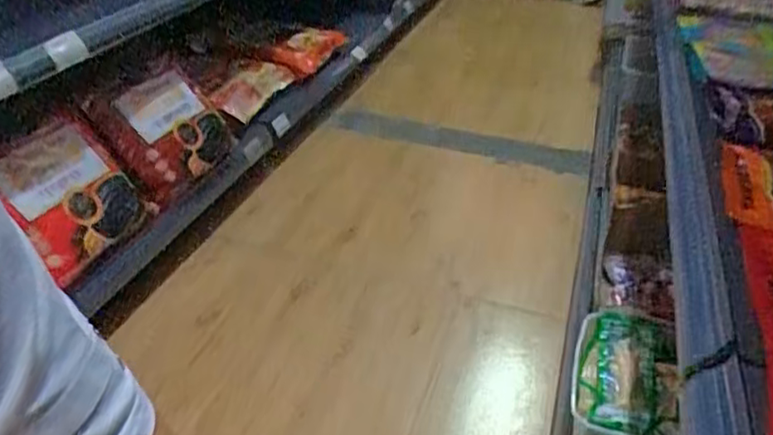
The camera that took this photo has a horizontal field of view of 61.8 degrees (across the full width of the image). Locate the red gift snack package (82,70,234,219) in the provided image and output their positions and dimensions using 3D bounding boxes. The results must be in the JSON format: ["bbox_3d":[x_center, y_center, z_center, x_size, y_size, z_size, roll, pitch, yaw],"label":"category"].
[{"bbox_3d":[-0.397,-0.150,1.198,0.044,0.212,0.222,-24,13,42],"label":"red gift snack package"}]

